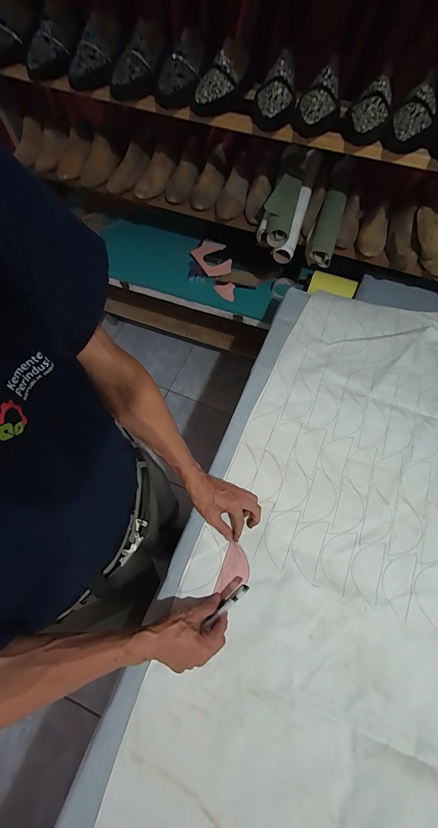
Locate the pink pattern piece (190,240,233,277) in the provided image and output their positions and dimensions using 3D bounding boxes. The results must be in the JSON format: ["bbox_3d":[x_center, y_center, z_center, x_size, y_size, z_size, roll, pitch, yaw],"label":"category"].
[{"bbox_3d":[-0.017,-0.536,1.103,0.120,0.022,0.168,-29,71,-16],"label":"pink pattern piece"}]

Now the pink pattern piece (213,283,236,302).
[{"bbox_3d":[0.016,-0.400,1.061,0.071,0.005,0.069,3,74,16],"label":"pink pattern piece"}]

